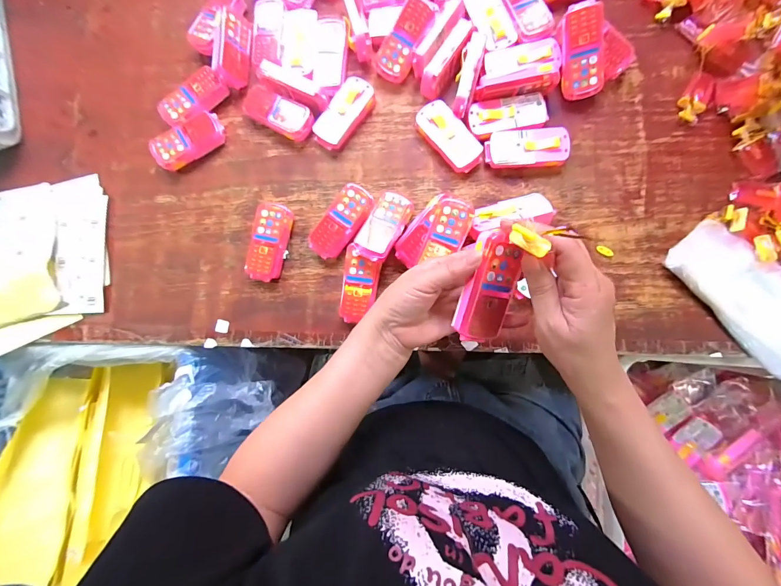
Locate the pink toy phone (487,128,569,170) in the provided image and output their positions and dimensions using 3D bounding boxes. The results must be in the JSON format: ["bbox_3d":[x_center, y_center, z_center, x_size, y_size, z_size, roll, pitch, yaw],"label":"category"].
[{"bbox_3d":[0.176,-0.185,0.440,0.102,0.023,0.048,-1,87,5],"label":"pink toy phone"}]

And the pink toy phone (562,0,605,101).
[{"bbox_3d":[0.240,-0.301,0.422,0.047,0.016,0.103,-2,113,24],"label":"pink toy phone"}]

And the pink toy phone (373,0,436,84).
[{"bbox_3d":[0.017,-0.337,0.453,0.049,0.020,0.098,35,110,6],"label":"pink toy phone"}]

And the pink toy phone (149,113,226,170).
[{"bbox_3d":[-0.284,-0.213,0.483,0.099,0.031,0.049,-32,84,3],"label":"pink toy phone"}]

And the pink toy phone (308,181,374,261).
[{"bbox_3d":[-0.063,-0.092,0.456,0.049,0.032,0.101,33,90,6],"label":"pink toy phone"}]

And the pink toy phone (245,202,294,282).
[{"bbox_3d":[-0.162,-0.068,0.460,0.049,0.025,0.102,12,88,6],"label":"pink toy phone"}]

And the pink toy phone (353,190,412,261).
[{"bbox_3d":[-0.008,-0.086,0.435,0.045,0.019,0.099,28,74,6],"label":"pink toy phone"}]

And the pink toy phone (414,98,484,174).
[{"bbox_3d":[0.077,-0.207,0.450,0.047,0.027,0.103,-38,84,2],"label":"pink toy phone"}]

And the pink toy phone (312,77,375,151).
[{"bbox_3d":[-0.064,-0.246,0.468,0.048,0.027,0.104,35,90,6],"label":"pink toy phone"}]

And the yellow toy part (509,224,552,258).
[{"bbox_3d":[0.099,-0.038,0.246,0.012,0.009,0.029,-49,59,1],"label":"yellow toy part"}]

